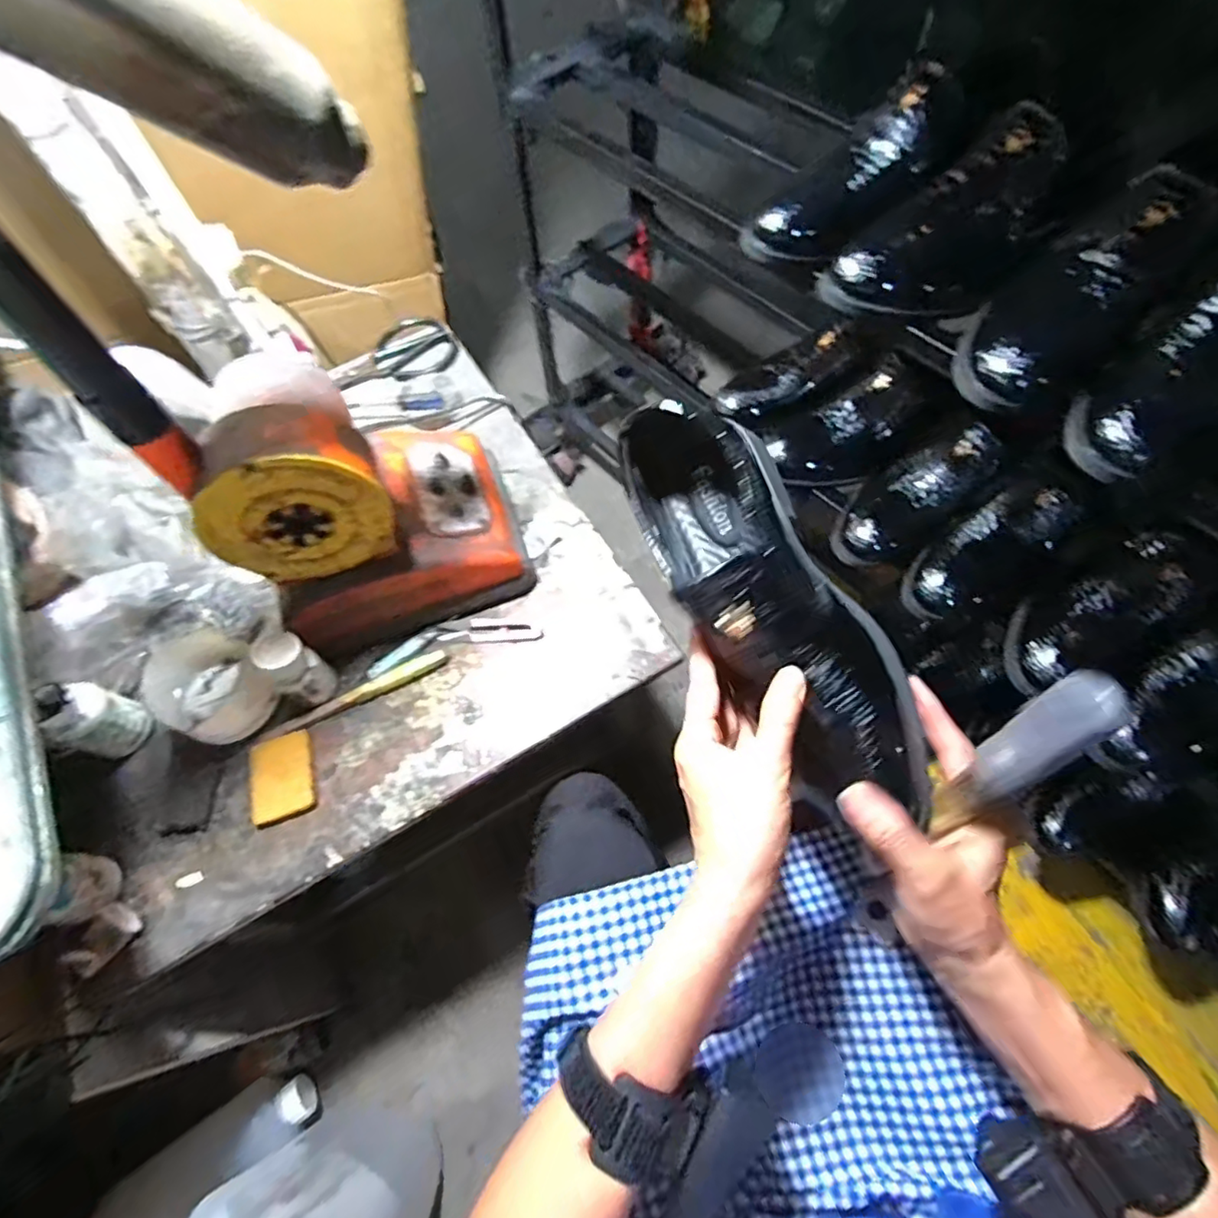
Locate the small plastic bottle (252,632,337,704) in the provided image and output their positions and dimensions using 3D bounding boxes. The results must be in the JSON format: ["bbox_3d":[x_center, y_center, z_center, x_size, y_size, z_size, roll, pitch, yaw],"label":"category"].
[{"bbox_3d":[-0.276,0.052,0.525,0.035,0.076,0.040,-35,68,-14],"label":"small plastic bottle"}]

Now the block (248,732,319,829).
[{"bbox_3d":[-0.287,0.148,0.519,0.052,0.008,0.072,-16,64,-6],"label":"block"}]

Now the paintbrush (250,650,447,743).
[{"bbox_3d":[-0.237,0.083,0.551,0.176,0.009,0.019,-28,66,-12],"label":"paintbrush"}]

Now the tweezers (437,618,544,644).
[{"bbox_3d":[-0.116,0.022,0.585,0.097,0.004,0.025,1,64,2],"label":"tweezers"}]

